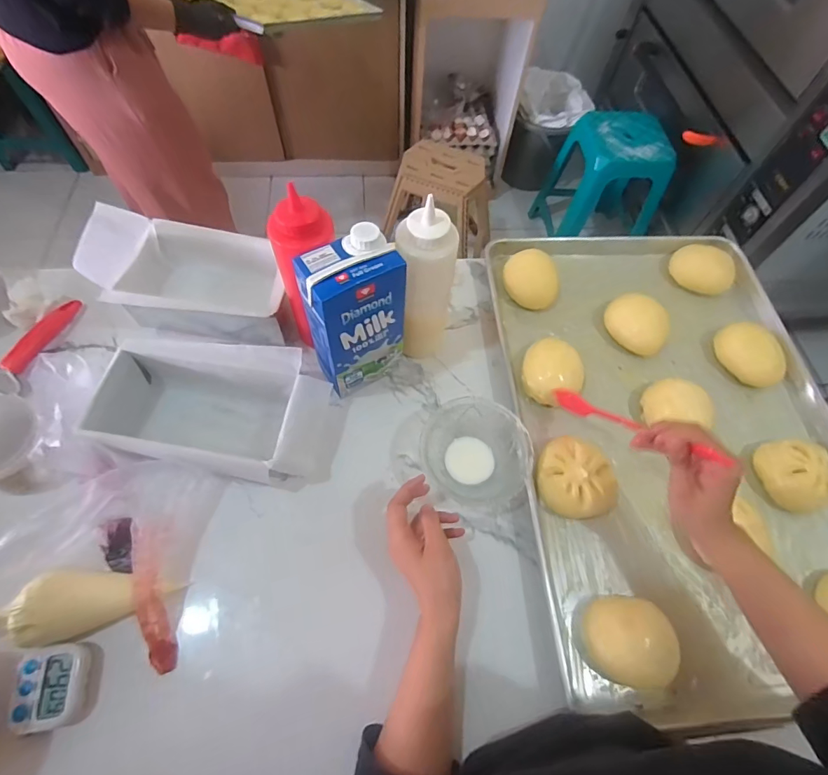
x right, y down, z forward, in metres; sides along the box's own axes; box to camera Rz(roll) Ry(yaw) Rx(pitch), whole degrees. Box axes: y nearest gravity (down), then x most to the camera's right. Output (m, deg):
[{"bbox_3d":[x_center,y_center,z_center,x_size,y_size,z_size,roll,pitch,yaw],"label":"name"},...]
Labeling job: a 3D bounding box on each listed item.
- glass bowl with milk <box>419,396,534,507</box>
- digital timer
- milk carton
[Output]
[{"bbox_3d":[0.069,0.073,0.499,0.123,0.041,0.111,25,64,10],"label":"glass bowl with milk"},{"bbox_3d":[-0.323,0.267,0.393,0.051,0.021,0.064,-7,63,-7],"label":"digital timer"},{"bbox_3d":[-0.062,-0.073,0.477,0.103,0.181,0.061,-24,66,-15],"label":"milk carton"}]

